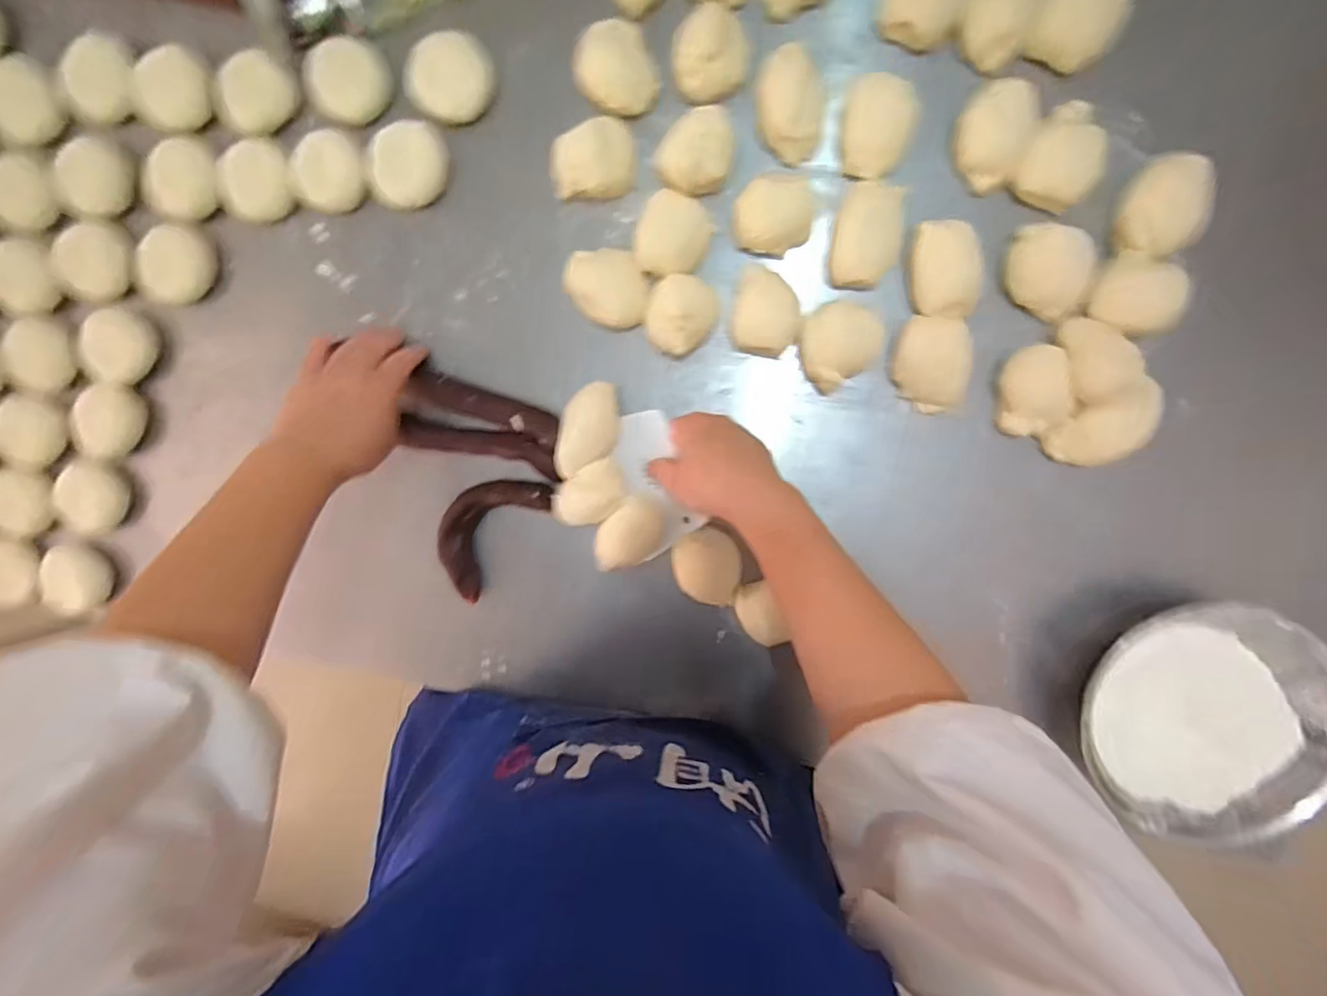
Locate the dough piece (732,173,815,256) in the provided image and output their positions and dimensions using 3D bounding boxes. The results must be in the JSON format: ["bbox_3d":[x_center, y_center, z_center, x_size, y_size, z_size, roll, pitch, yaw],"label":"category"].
[{"bbox_3d":[0.091,-0.231,0.482,0.062,0.033,0.057,4,98,4],"label":"dough piece"}]

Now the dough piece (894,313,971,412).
[{"bbox_3d":[0.220,-0.109,0.483,0.053,0.037,0.072,5,98,4],"label":"dough piece"}]

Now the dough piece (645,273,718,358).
[{"bbox_3d":[0.013,-0.154,0.495,0.057,0.040,0.062,1,98,5],"label":"dough piece"}]

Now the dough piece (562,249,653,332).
[{"bbox_3d":[-0.046,-0.181,0.502,0.059,0.031,0.078,-39,93,8],"label":"dough piece"}]

